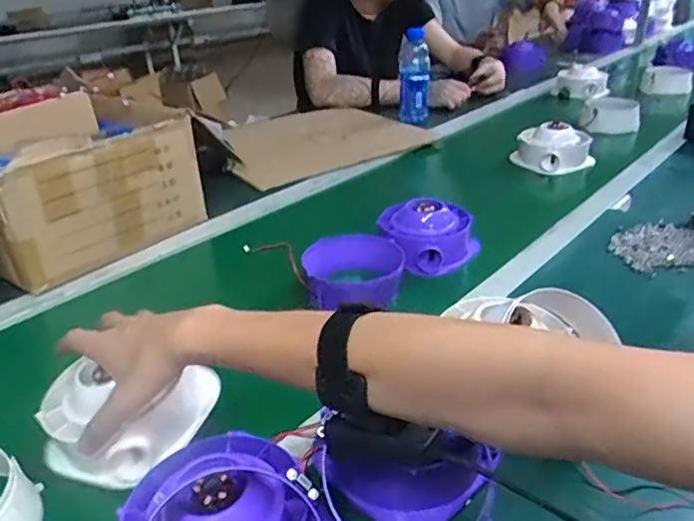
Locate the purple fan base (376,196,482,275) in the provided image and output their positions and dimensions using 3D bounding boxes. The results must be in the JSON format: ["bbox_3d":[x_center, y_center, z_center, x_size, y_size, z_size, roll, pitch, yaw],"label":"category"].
[{"bbox_3d":[0.119,-0.039,0.807,0.127,0.076,0.099,-6,29,-6],"label":"purple fan base"}]

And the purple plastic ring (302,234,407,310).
[{"bbox_3d":[0.012,0.011,0.750,0.123,0.053,0.134,-2,29,1],"label":"purple plastic ring"}]

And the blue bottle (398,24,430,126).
[{"bbox_3d":[0.157,-0.422,1.335,0.074,0.201,0.088,1,29,6],"label":"blue bottle"}]

